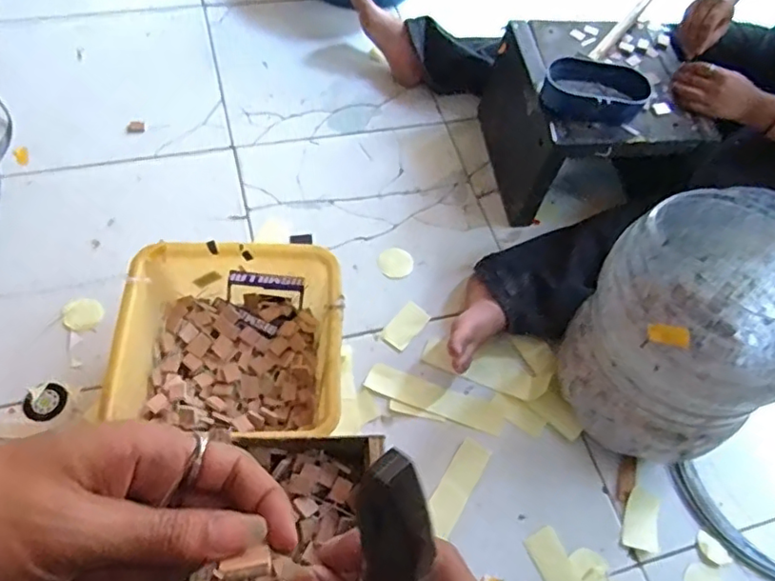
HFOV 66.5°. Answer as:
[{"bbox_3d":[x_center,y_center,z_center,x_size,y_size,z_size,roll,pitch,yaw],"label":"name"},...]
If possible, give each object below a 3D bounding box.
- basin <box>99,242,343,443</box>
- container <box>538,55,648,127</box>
[{"bbox_3d":[-0.201,0.077,0.798,0.272,0.131,0.247,3,60,-5],"label":"basin"},{"bbox_3d":[0.304,-0.288,0.868,0.150,0.052,0.085,15,60,2],"label":"container"}]

